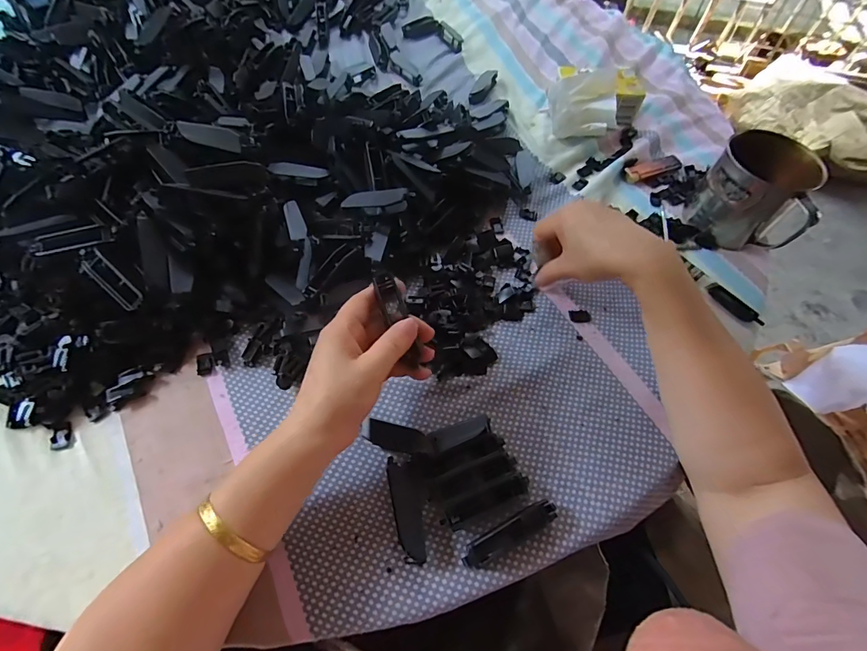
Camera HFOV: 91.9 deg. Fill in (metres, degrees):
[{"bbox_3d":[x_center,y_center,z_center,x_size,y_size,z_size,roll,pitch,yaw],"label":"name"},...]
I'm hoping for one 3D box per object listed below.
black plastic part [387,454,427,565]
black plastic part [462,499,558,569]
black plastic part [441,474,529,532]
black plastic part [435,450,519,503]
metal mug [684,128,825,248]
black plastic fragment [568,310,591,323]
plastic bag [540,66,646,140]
[{"bbox_3d":[-0.018,0.136,0.314,0.023,0.011,0.072,-10,61,-9],"label":"black plastic part"},{"bbox_3d":[0.057,0.151,0.308,0.077,0.015,0.016,-24,64,-16],"label":"black plastic part"},{"bbox_3d":[0.041,0.133,0.321,0.071,0.016,0.018,-21,63,-15],"label":"black plastic part"},{"bbox_3d":[0.034,0.115,0.328,0.066,0.009,0.020,-17,62,-13],"label":"black plastic part"},{"bbox_3d":[0.338,-0.135,0.439,0.103,0.090,0.087,38,65,17],"label":"metal mug"},{"bbox_3d":[0.142,-0.009,0.406,0.021,0.004,0.014,-4,60,-6],"label":"black plastic fragment"},{"bbox_3d":[0.207,-0.290,0.543,0.116,0.058,0.127,20,61,8],"label":"plastic bag"}]

